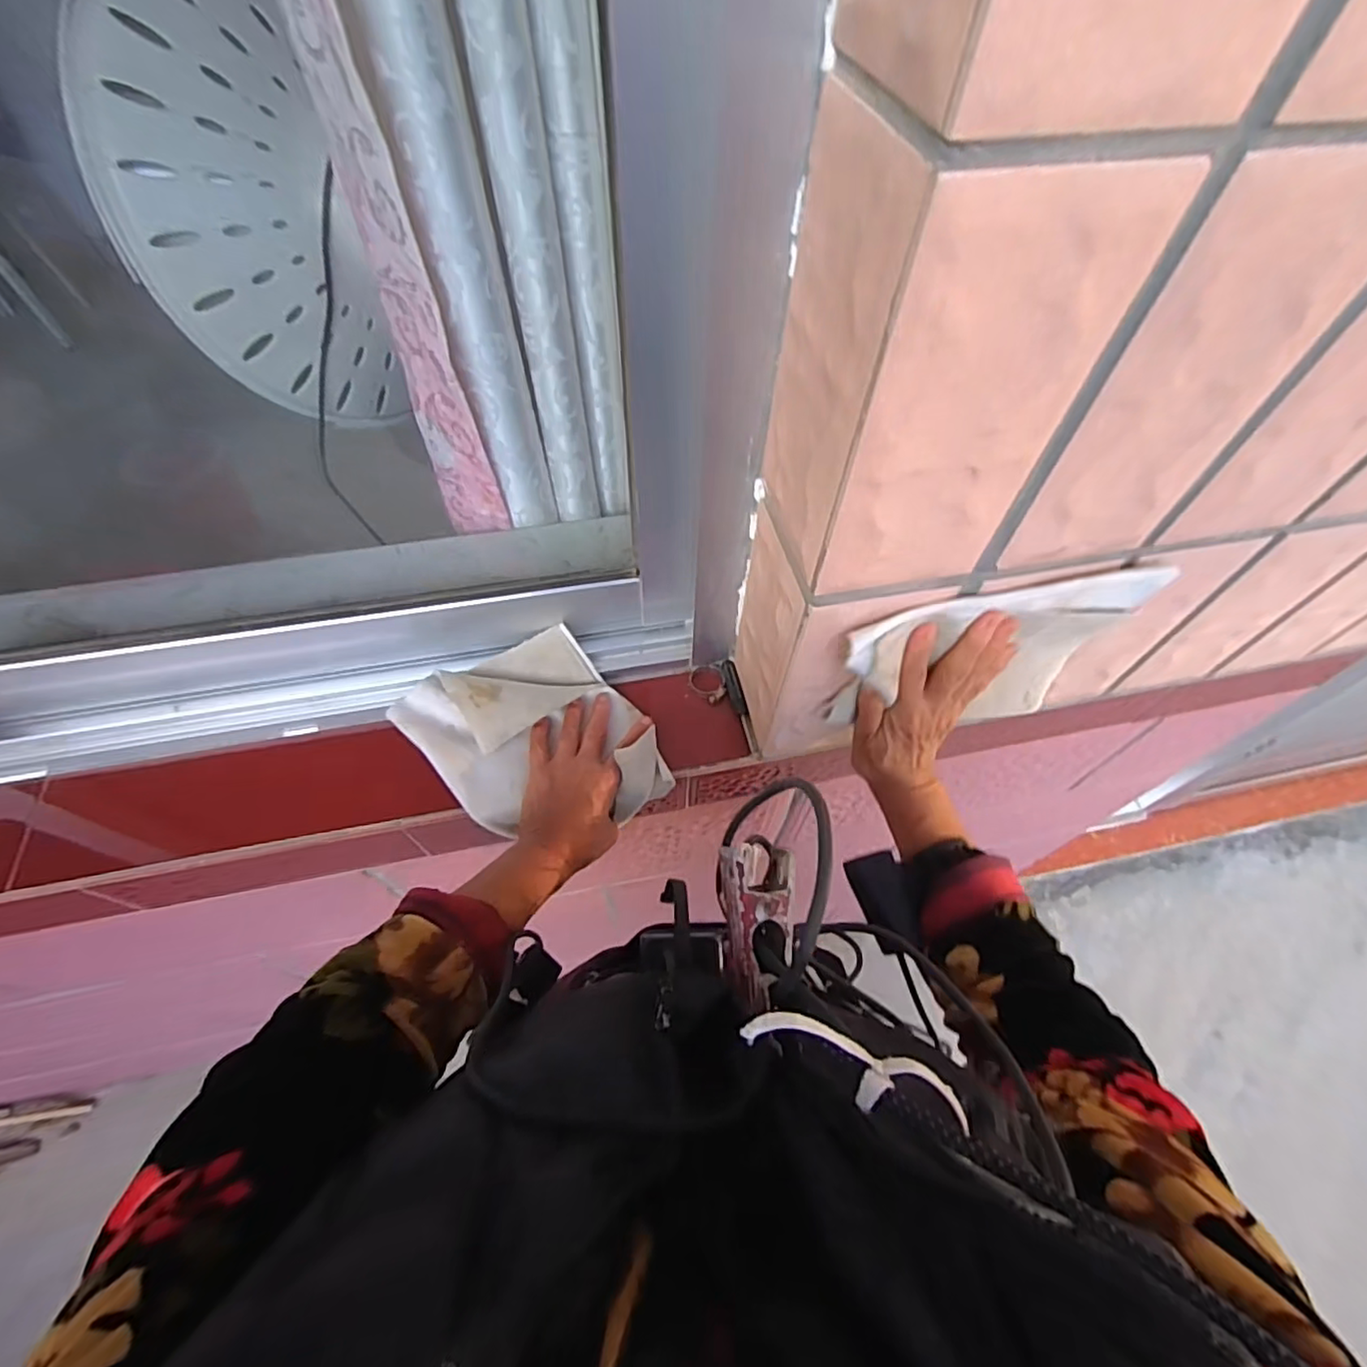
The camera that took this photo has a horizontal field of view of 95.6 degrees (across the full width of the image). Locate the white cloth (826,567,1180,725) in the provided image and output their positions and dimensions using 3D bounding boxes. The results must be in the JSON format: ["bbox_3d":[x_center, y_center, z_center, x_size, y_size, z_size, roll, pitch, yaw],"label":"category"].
[{"bbox_3d":[0.204,-0.012,0.447,0.207,0.154,0.023,-10,58,-8],"label":"white cloth"}]

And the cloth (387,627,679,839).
[{"bbox_3d":[-0.131,0.047,0.530,0.188,0.048,0.166,-22,60,-15],"label":"cloth"}]

